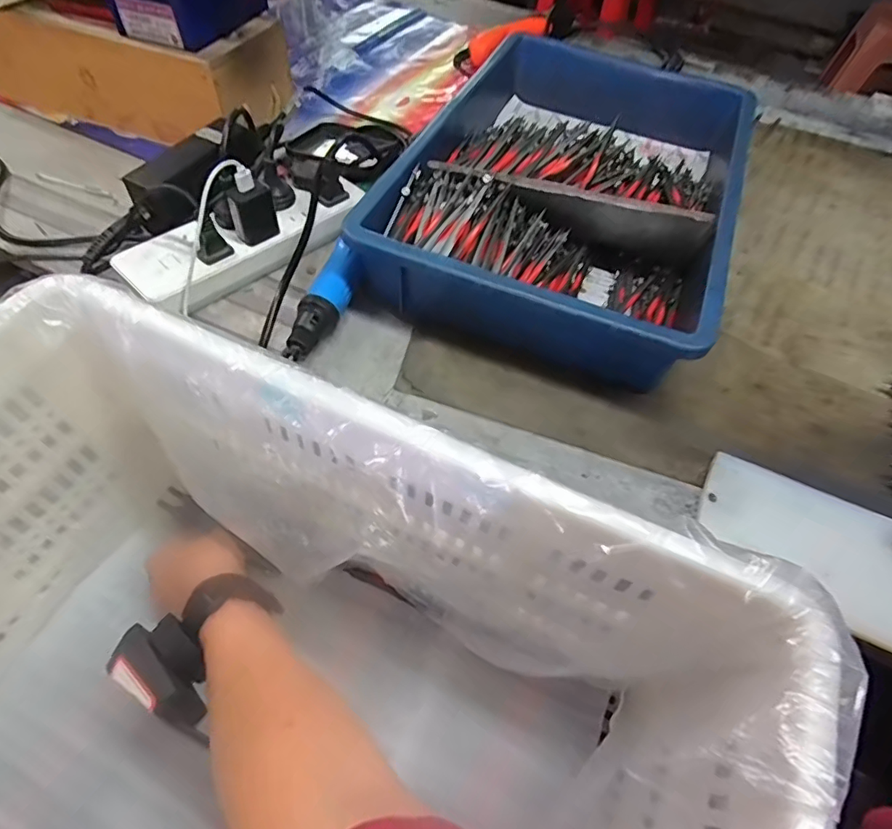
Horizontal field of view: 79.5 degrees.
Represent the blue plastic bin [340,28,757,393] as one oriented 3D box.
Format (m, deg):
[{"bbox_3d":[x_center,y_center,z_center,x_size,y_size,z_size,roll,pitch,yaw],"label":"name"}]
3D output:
[{"bbox_3d":[0.128,-0.228,0.530,0.287,0.079,0.427,22,57,11],"label":"blue plastic bin"}]

